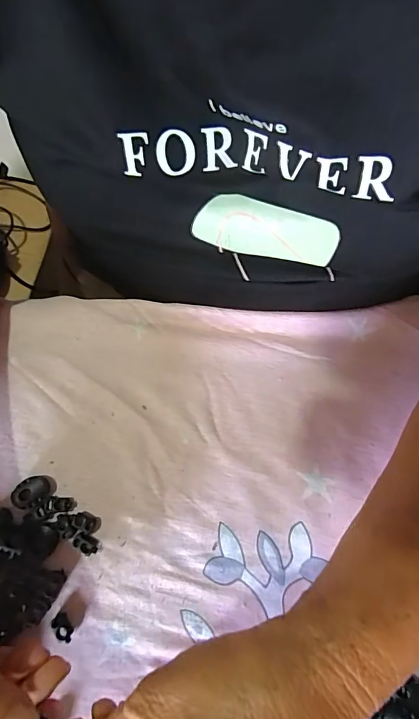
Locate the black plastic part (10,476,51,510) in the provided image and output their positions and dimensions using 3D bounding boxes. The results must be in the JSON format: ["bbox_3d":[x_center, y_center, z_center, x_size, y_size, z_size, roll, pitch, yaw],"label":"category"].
[{"bbox_3d":[-0.114,0.085,0.261,0.022,0.008,0.016,-35,78,-9],"label":"black plastic part"}]

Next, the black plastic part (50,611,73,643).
[{"bbox_3d":[-0.087,0.161,0.244,0.009,0.005,0.015,-42,79,-10],"label":"black plastic part"}]

